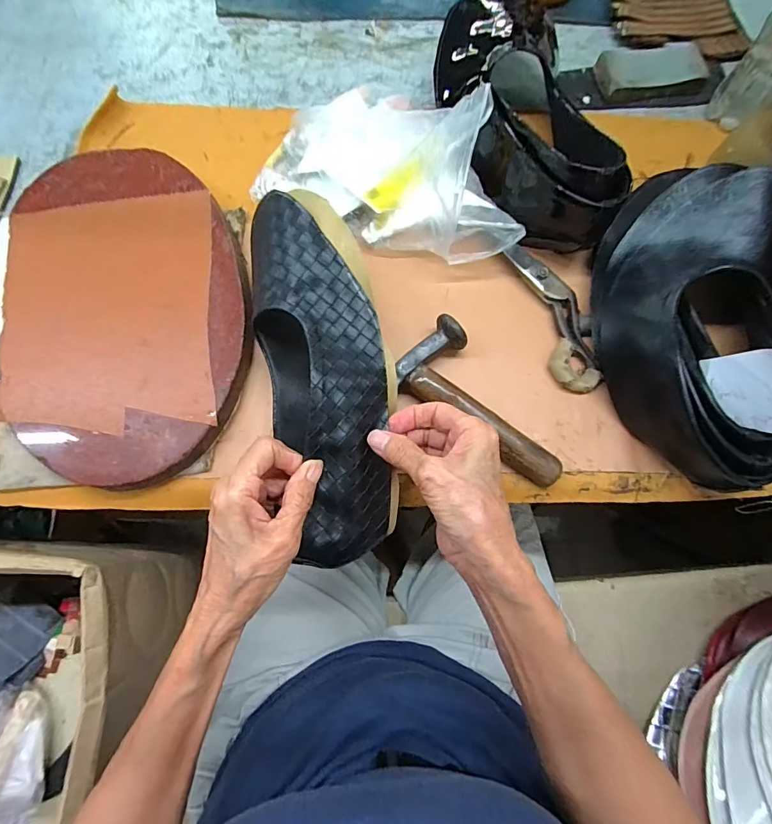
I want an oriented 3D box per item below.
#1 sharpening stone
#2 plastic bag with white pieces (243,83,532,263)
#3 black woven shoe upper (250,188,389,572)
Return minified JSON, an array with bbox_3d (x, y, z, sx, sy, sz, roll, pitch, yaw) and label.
[{"bbox_3d":[0.270,-0.346,0.430,0.102,0.026,0.051,-3,75,-2],"label":"sharpening stone"},{"bbox_3d":[0.012,-0.224,0.361,0.246,0.092,0.135,31,77,7],"label":"plastic bag with white pieces"},{"bbox_3d":[-0.044,-0.026,0.303,0.086,0.053,0.257,-12,87,-5],"label":"black woven shoe upper"}]

